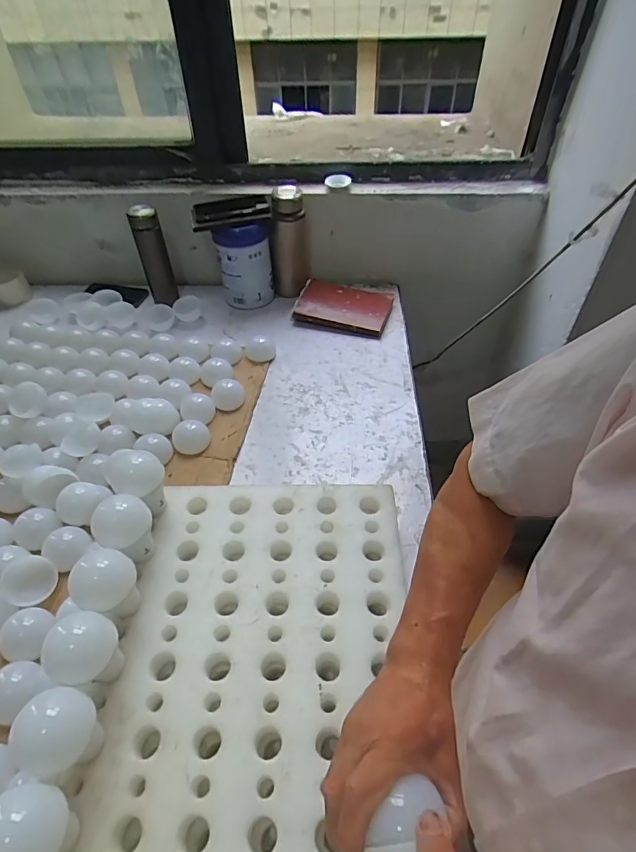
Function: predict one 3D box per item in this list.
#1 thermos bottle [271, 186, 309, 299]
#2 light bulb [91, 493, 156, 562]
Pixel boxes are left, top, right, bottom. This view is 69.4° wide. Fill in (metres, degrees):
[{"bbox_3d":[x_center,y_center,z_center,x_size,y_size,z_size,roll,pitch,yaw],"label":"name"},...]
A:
[{"bbox_3d":[-0.066,-0.436,1.079,0.083,0.219,0.083,0,47,1],"label":"thermos bottle"},{"bbox_3d":[-0.233,0.131,0.566,0.061,0.082,0.064,-1,47,1],"label":"light bulb"}]

